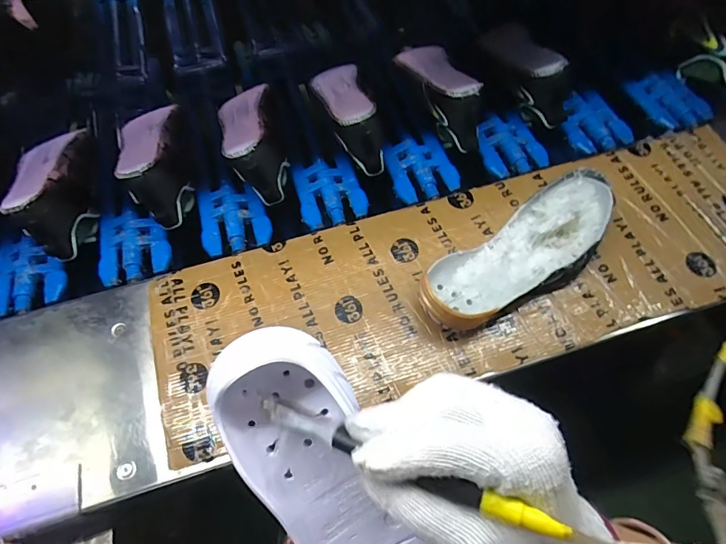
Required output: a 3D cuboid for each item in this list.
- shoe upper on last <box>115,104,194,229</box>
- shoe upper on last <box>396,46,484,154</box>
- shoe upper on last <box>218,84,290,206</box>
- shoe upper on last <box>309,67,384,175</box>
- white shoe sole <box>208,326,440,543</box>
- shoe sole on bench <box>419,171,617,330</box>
[{"bbox_3d":[-0.288,-0.157,0.601,0.079,0.099,0.210,-14,64,-4],"label":"shoe upper on last"},{"bbox_3d":[0.108,-0.277,0.649,0.073,0.098,0.216,-13,64,-4],"label":"shoe upper on last"},{"bbox_3d":[-0.156,-0.189,0.614,0.074,0.097,0.206,-17,64,-5],"label":"shoe upper on last"},{"bbox_3d":[-0.026,-0.235,0.633,0.073,0.099,0.213,-15,64,-5],"label":"shoe upper on last"},{"bbox_3d":[-0.003,0.153,0.264,0.080,0.045,0.254,-34,92,-15],"label":"white shoe sole"},{"bbox_3d":[0.176,-0.015,0.487,0.250,0.062,0.093,-34,67,-13],"label":"shoe sole on bench"}]

